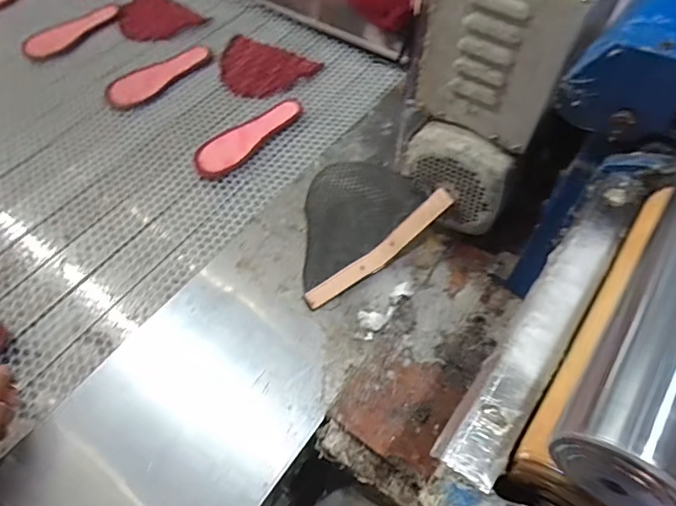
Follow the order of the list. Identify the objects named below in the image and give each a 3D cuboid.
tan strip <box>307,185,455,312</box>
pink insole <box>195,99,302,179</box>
[{"bbox_3d":[0.053,-0.002,0.593,0.216,0.042,0.028,-39,61,7],"label":"tan strip"},{"bbox_3d":[-0.155,-0.203,0.794,0.083,0.011,0.221,32,62,18],"label":"pink insole"}]

